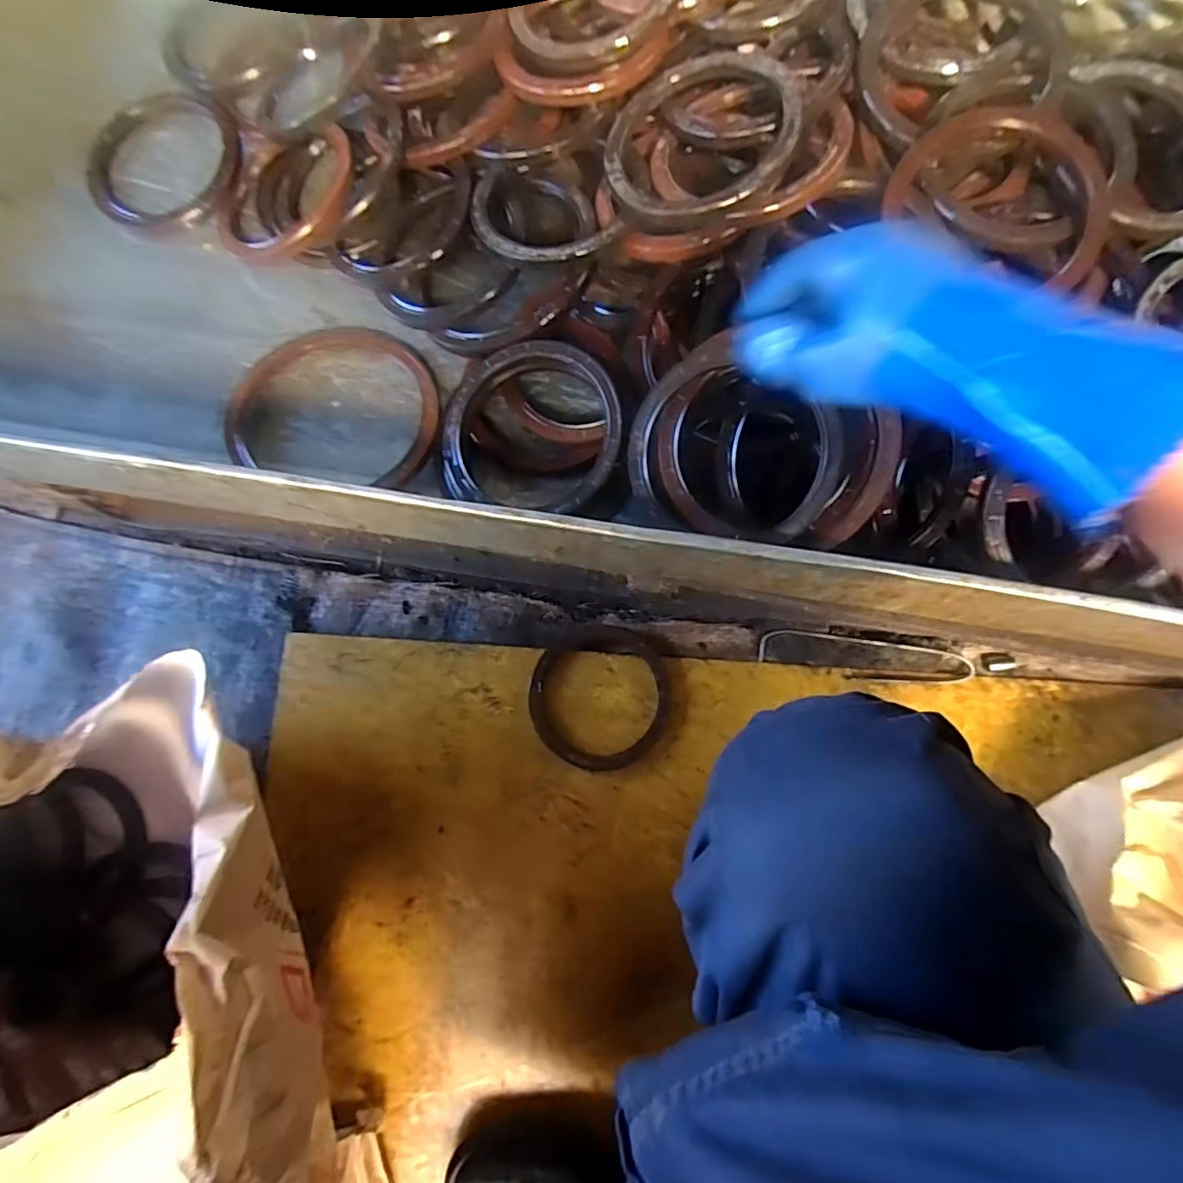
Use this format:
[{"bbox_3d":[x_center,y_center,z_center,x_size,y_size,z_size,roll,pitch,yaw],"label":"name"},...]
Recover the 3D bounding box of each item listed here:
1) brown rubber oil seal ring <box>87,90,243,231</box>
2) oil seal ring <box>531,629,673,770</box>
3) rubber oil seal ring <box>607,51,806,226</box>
[{"bbox_3d":[-0.430,-0.436,0.594,0.154,0.021,0.152,0,79,0],"label":"brown rubber oil seal ring"},{"bbox_3d":[0.009,0.110,0.621,0.143,0.015,0.147,0,79,0],"label":"oil seal ring"},{"bbox_3d":[0.088,-0.369,0.486,0.153,0.024,0.159,-3,79,16],"label":"rubber oil seal ring"}]

